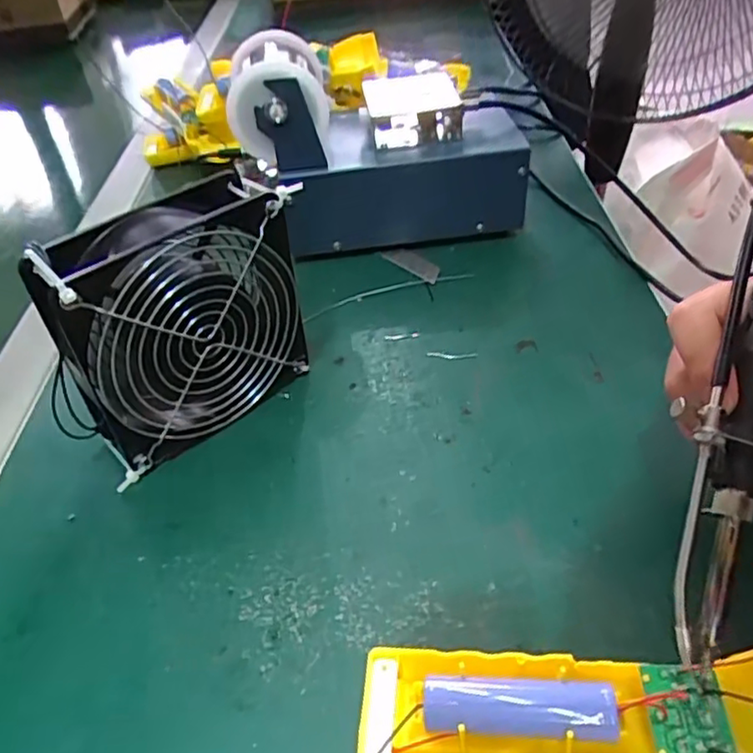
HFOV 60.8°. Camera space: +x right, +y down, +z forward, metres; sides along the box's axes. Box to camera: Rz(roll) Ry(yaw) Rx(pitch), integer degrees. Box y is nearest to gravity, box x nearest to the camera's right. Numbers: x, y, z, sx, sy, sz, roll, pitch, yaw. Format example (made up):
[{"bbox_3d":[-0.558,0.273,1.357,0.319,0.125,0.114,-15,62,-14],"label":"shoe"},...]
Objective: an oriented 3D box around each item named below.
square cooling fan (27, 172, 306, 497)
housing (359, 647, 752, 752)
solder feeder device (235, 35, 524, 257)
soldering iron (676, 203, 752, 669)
[{"bbox_3d":[-0.100,-0.028,0.342,0.133,0.125,0.045,-34,50,-28],"label":"square cooling fan"},{"bbox_3d":[0.072,0.122,0.228,0.158,0.027,0.046,-3,41,12],"label":"housing"},{"bbox_3d":[0.004,-0.187,0.497,0.199,0.140,0.121,-5,42,1],"label":"solder feeder device"},{"bbox_3d":[0.135,-0.001,0.233,0.024,0.018,0.200,14,76,19],"label":"soldering iron"}]

